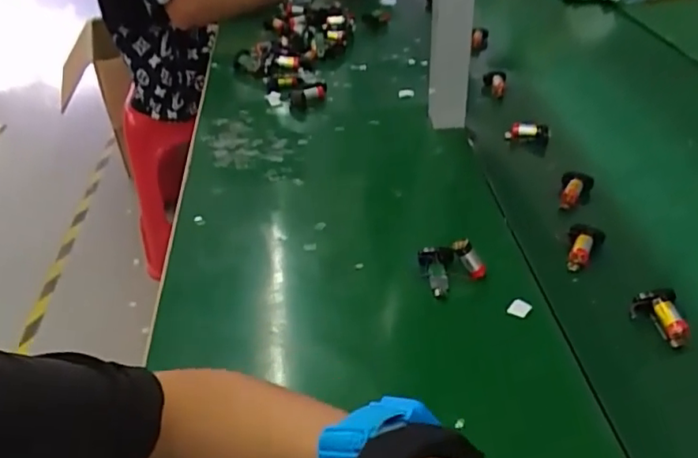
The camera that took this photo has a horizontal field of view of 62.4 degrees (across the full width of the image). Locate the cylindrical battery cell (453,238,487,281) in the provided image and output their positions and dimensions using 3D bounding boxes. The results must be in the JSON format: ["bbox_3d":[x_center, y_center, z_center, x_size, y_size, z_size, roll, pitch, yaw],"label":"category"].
[{"bbox_3d":[0.109,0.028,0.517,0.015,0.040,0.011,-21,18,46],"label":"cylindrical battery cell"}]

